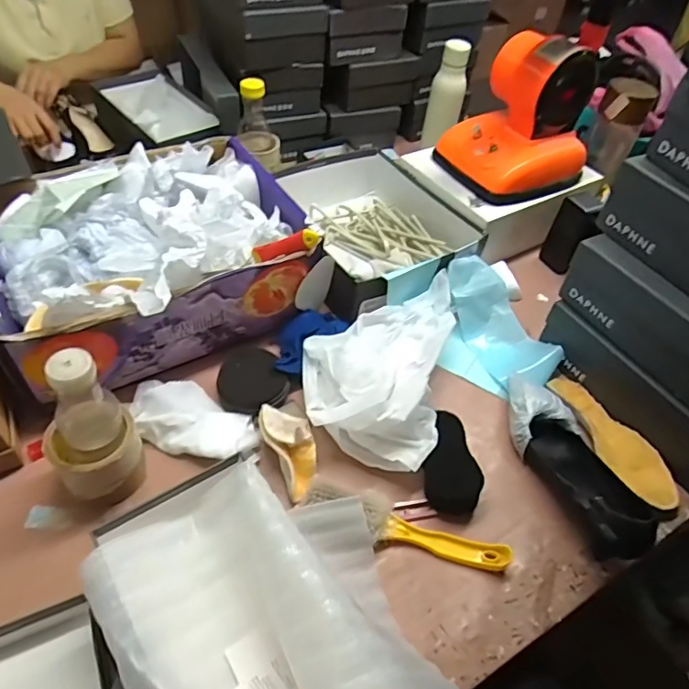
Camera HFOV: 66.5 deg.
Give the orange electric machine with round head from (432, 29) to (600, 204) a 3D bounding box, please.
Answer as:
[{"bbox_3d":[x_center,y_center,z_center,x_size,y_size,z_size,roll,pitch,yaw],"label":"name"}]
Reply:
[{"bbox_3d":[0.281,-0.367,0.846,0.189,0.203,0.185,-27,57,-27],"label":"orange electric machine with round head"}]

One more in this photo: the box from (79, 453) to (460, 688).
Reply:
[{"bbox_3d":[-0.057,0.254,0.469,0.244,0.112,0.325,-26,56,-26],"label":"box"}]

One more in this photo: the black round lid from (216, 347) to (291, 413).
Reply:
[{"bbox_3d":[-0.123,0.047,0.687,0.084,0.026,0.089,3,49,-3],"label":"black round lid"}]

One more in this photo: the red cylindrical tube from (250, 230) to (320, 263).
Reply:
[{"bbox_3d":[-0.076,-0.130,0.681,0.087,0.025,0.018,-18,52,-5],"label":"red cylindrical tube"}]

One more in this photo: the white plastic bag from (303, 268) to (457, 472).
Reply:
[{"bbox_3d":[0.041,0.021,0.696,0.181,0.094,0.283,12,49,5],"label":"white plastic bag"}]

